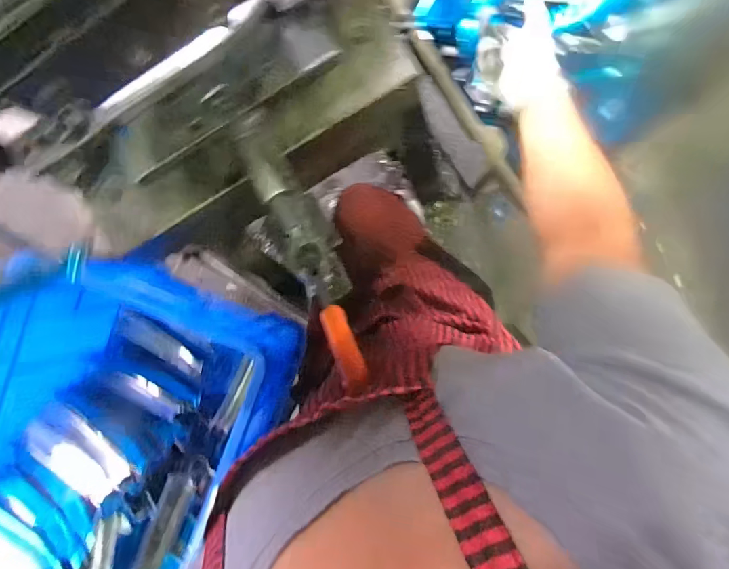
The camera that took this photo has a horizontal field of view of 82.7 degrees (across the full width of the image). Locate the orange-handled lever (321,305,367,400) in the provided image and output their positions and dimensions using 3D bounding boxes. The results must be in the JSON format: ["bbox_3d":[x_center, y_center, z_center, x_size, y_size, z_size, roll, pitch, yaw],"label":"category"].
[{"bbox_3d":[-0.017,0.054,0.358,0.022,0.010,0.086,-27,57,7],"label":"orange-handled lever"}]

